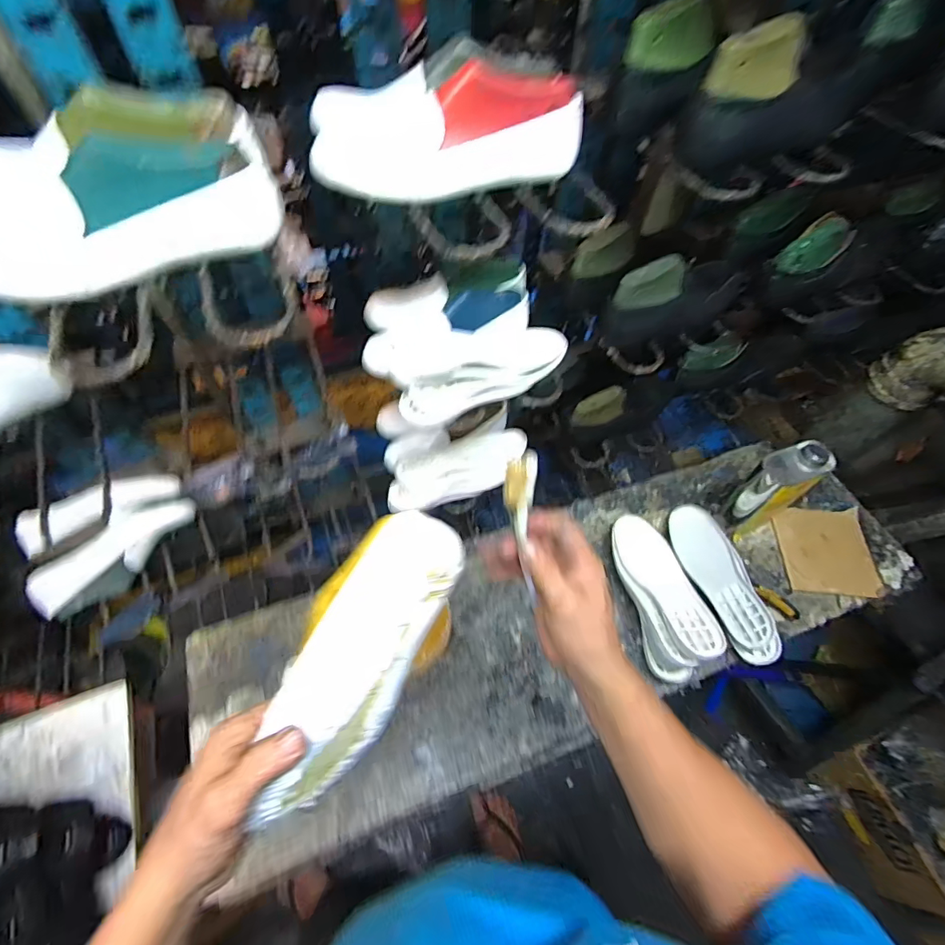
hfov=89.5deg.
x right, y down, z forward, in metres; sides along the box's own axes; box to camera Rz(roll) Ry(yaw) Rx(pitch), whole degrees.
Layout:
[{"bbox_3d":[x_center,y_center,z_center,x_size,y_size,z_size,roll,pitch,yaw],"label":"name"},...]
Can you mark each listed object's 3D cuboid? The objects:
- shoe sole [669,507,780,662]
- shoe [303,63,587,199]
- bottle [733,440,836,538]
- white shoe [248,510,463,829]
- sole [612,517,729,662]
[{"bbox_3d":[0.401,0.171,0.772,0.093,0.036,0.265,-14,61,-11],"label":"shoe sole"},{"bbox_3d":[-0.025,-0.332,0.452,0.254,0.073,0.124,-2,60,-4],"label":"shoe"},{"bbox_3d":[0.493,0.031,0.795,0.111,0.195,0.070,-22,63,-15],"label":"bottle"},{"bbox_3d":[-0.097,0.143,0.373,0.095,0.057,0.242,25,82,11],"label":"white shoe"},{"bbox_3d":[0.306,0.173,0.753,0.098,0.031,0.256,-9,41,-8],"label":"sole"}]

